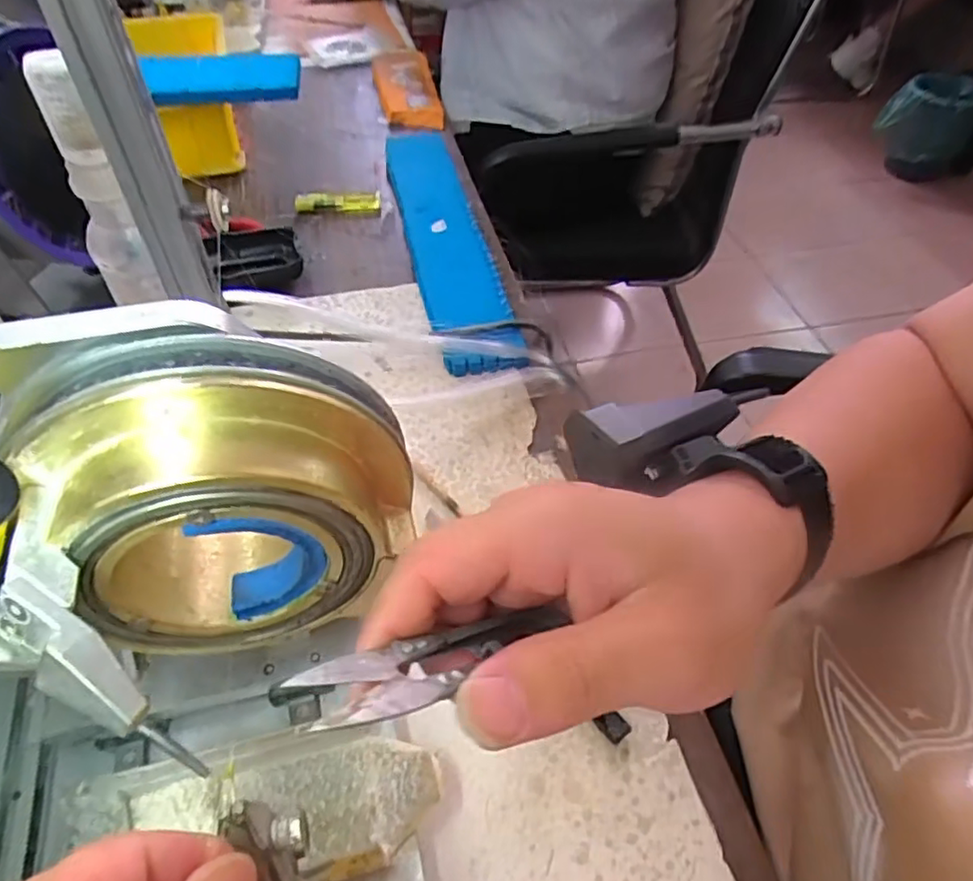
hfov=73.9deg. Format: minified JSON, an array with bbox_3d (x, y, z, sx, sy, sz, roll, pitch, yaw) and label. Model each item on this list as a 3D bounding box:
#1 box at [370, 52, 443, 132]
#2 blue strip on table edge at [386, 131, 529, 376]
[{"bbox_3d":[-0.091,-0.405,0.743,0.065,0.020,0.180,-9,50,-10],"label":"box"},{"bbox_3d":[-0.036,-0.175,0.555,0.062,0.026,0.329,-9,50,-10],"label":"blue strip on table edge"}]

